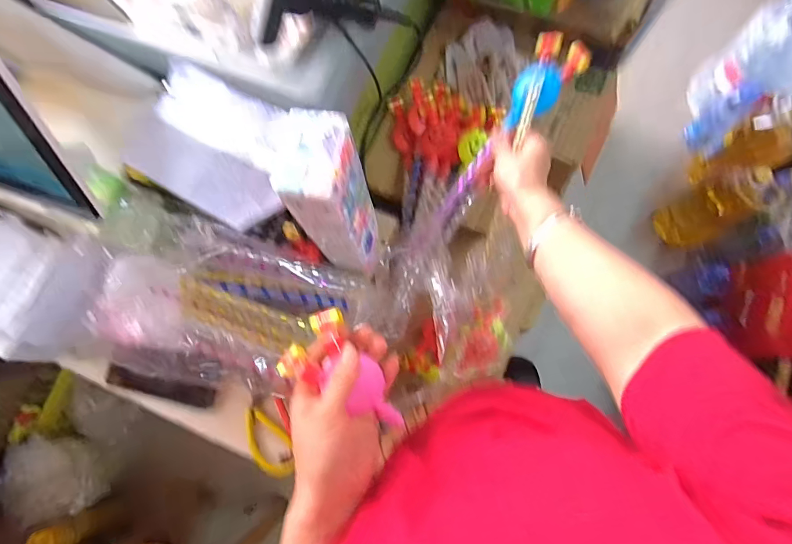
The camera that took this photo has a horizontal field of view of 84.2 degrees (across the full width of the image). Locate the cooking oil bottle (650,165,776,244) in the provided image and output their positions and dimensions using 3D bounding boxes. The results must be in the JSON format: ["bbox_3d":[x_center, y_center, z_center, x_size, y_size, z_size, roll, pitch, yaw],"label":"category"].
[{"bbox_3d":[0.861,-0.172,1.205,0.105,0.331,0.149,-34,79,-6],"label":"cooking oil bottle"}]

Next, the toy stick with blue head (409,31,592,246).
[{"bbox_3d":[0.116,-0.156,0.571,0.059,0.042,0.312,42,114,10],"label":"toy stick with blue head"}]

